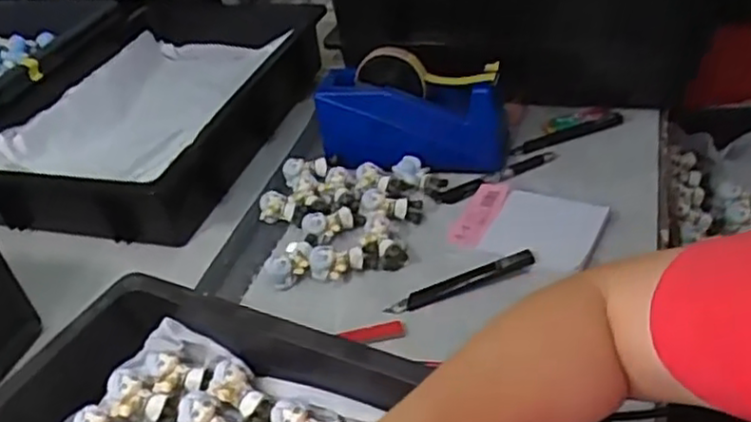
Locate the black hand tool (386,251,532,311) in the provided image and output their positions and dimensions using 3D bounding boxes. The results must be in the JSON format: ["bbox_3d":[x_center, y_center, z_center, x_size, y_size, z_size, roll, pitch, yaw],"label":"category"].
[{"bbox_3d":[0.074,0.063,0.615,0.134,0.012,0.015,-21,39,2],"label":"black hand tool"}]

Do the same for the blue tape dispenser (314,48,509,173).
[{"bbox_3d":[0.034,-0.095,0.712,0.193,0.139,0.049,1,38,15],"label":"blue tape dispenser"}]

